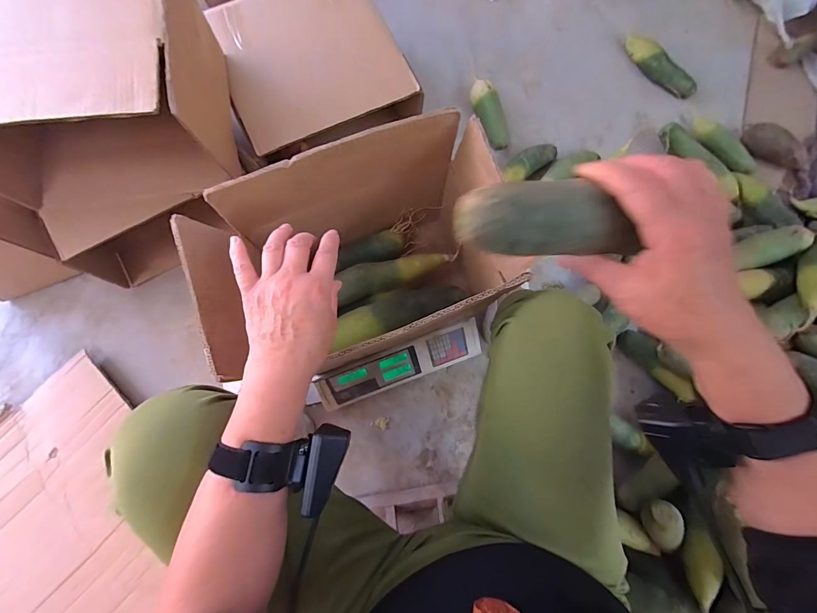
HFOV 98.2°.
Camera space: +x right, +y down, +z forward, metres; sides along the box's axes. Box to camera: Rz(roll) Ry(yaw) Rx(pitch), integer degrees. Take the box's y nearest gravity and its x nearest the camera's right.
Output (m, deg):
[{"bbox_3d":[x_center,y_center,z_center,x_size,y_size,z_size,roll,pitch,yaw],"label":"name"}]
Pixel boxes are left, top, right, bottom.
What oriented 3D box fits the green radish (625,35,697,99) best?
[{"bbox_3d":[0.658,-0.632,0.923,0.223,0.048,0.057,40,81,6],"label":"green radish"}]

